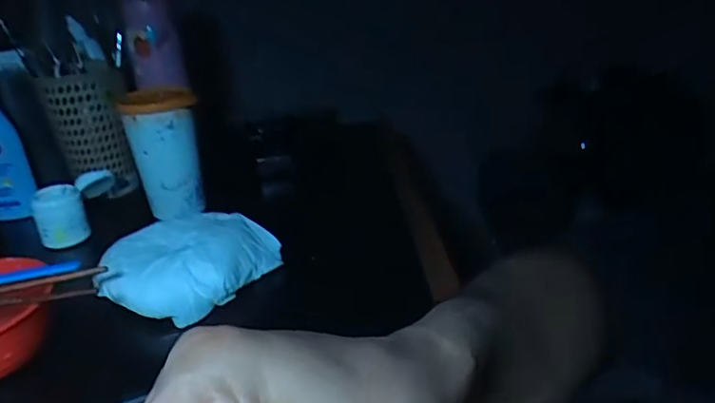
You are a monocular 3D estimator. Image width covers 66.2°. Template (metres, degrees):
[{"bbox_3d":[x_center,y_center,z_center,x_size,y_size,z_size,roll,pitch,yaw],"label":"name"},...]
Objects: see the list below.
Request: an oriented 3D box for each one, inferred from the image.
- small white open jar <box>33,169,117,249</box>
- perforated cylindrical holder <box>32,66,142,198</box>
[{"bbox_3d":[-0.281,0.004,0.548,0.042,0.055,0.081,9,26,19],"label":"small white open jar"},{"bbox_3d":[-0.304,-0.082,0.629,0.084,0.135,0.083,-10,26,-22],"label":"perforated cylindrical holder"}]

